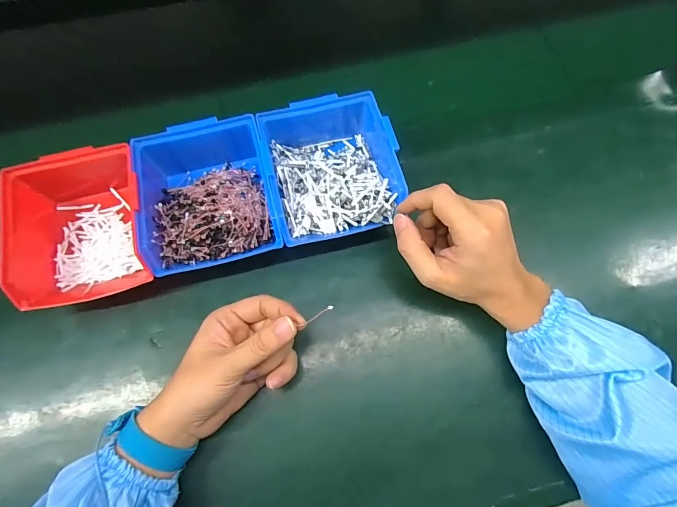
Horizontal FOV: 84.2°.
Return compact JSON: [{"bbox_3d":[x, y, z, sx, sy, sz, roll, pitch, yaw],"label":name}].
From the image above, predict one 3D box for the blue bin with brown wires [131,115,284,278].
[{"bbox_3d":[-0.126,-0.059,0.375,0.122,0.068,0.149,-14,72,-4],"label":"blue bin with brown wires"}]

